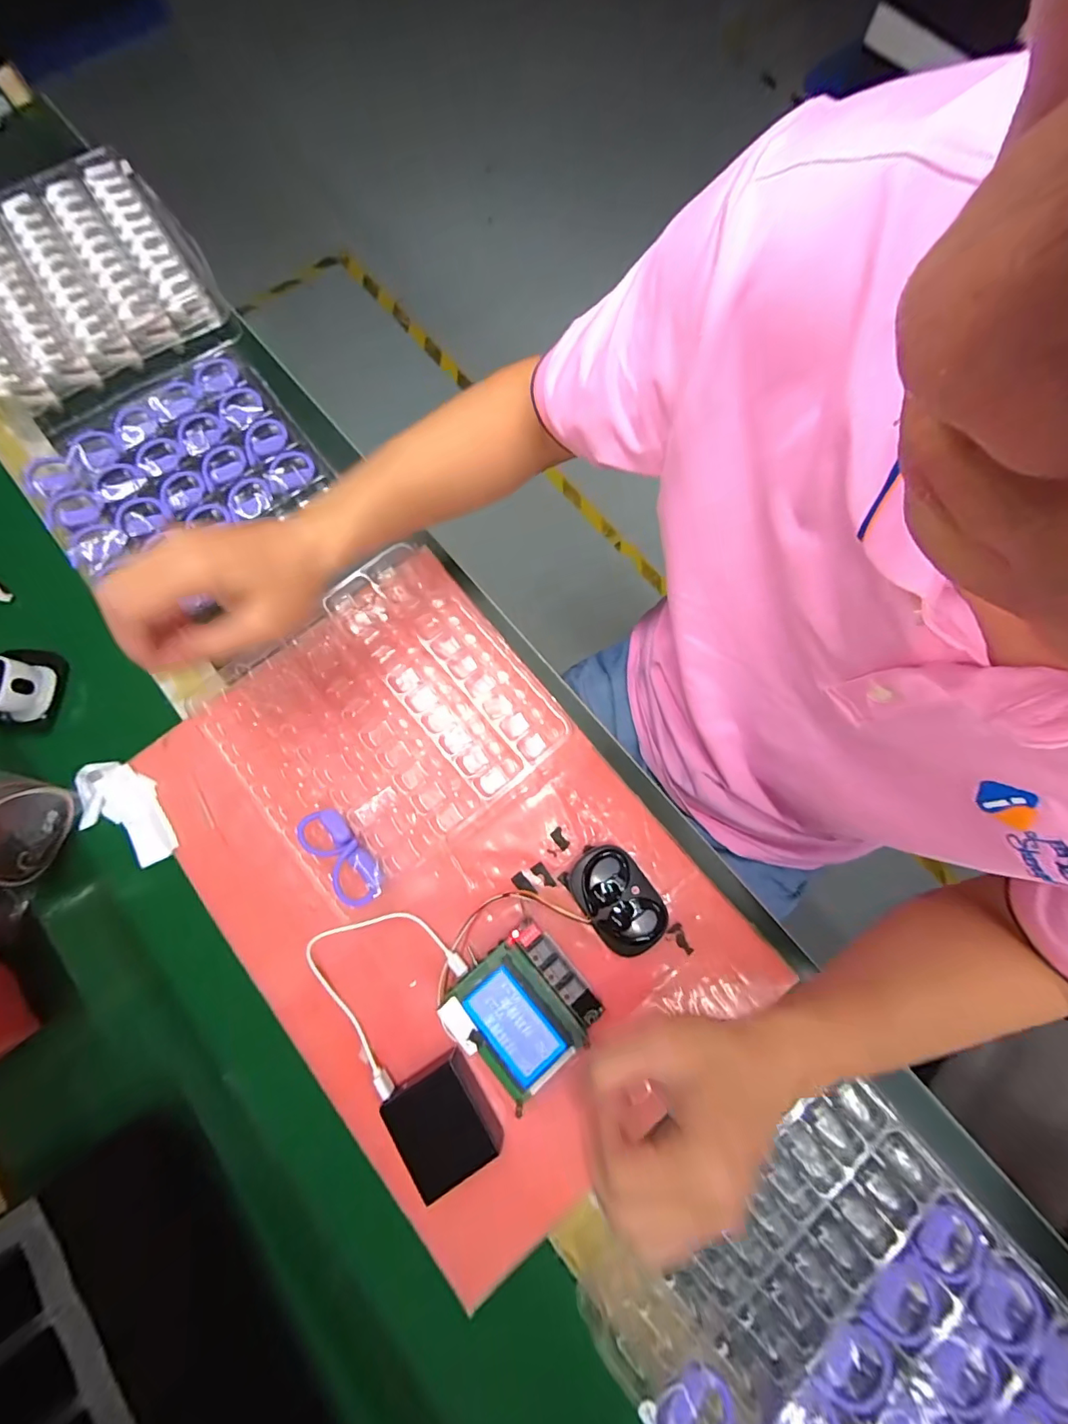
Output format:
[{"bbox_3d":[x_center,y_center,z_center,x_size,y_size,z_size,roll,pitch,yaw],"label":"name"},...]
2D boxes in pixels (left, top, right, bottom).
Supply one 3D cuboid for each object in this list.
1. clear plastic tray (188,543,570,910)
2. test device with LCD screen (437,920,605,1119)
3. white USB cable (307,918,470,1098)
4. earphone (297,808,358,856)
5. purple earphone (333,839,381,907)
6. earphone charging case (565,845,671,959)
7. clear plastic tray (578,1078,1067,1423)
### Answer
[{"bbox_3d":[-0.137,0.000,0.429,0.249,0.031,0.243,-41,81,-10],"label":"clear plastic tray"},{"bbox_3d":[-0.007,0.229,0.374,0.091,0.048,0.098,-40,81,-9],"label":"test device with LCD screen"},{"bbox_3d":[-0.131,0.220,0.388,0.116,0.029,0.112,33,79,6],"label":"white USB cable"},{"bbox_3d":[-0.173,0.104,0.397,0.036,0.012,0.048,-35,81,-9],"label":"earphone"},{"bbox_3d":[-0.145,0.133,0.385,0.033,0.017,0.046,-41,82,-10],"label":"purple earphone"},{"bbox_3d":[0.070,0.157,0.404,0.058,0.026,0.084,-30,80,-8],"label":"earphone charging case"},{"bbox_3d":[0.208,0.418,0.314,0.268,0.051,0.253,-32,65,-12],"label":"clear plastic tray"}]

